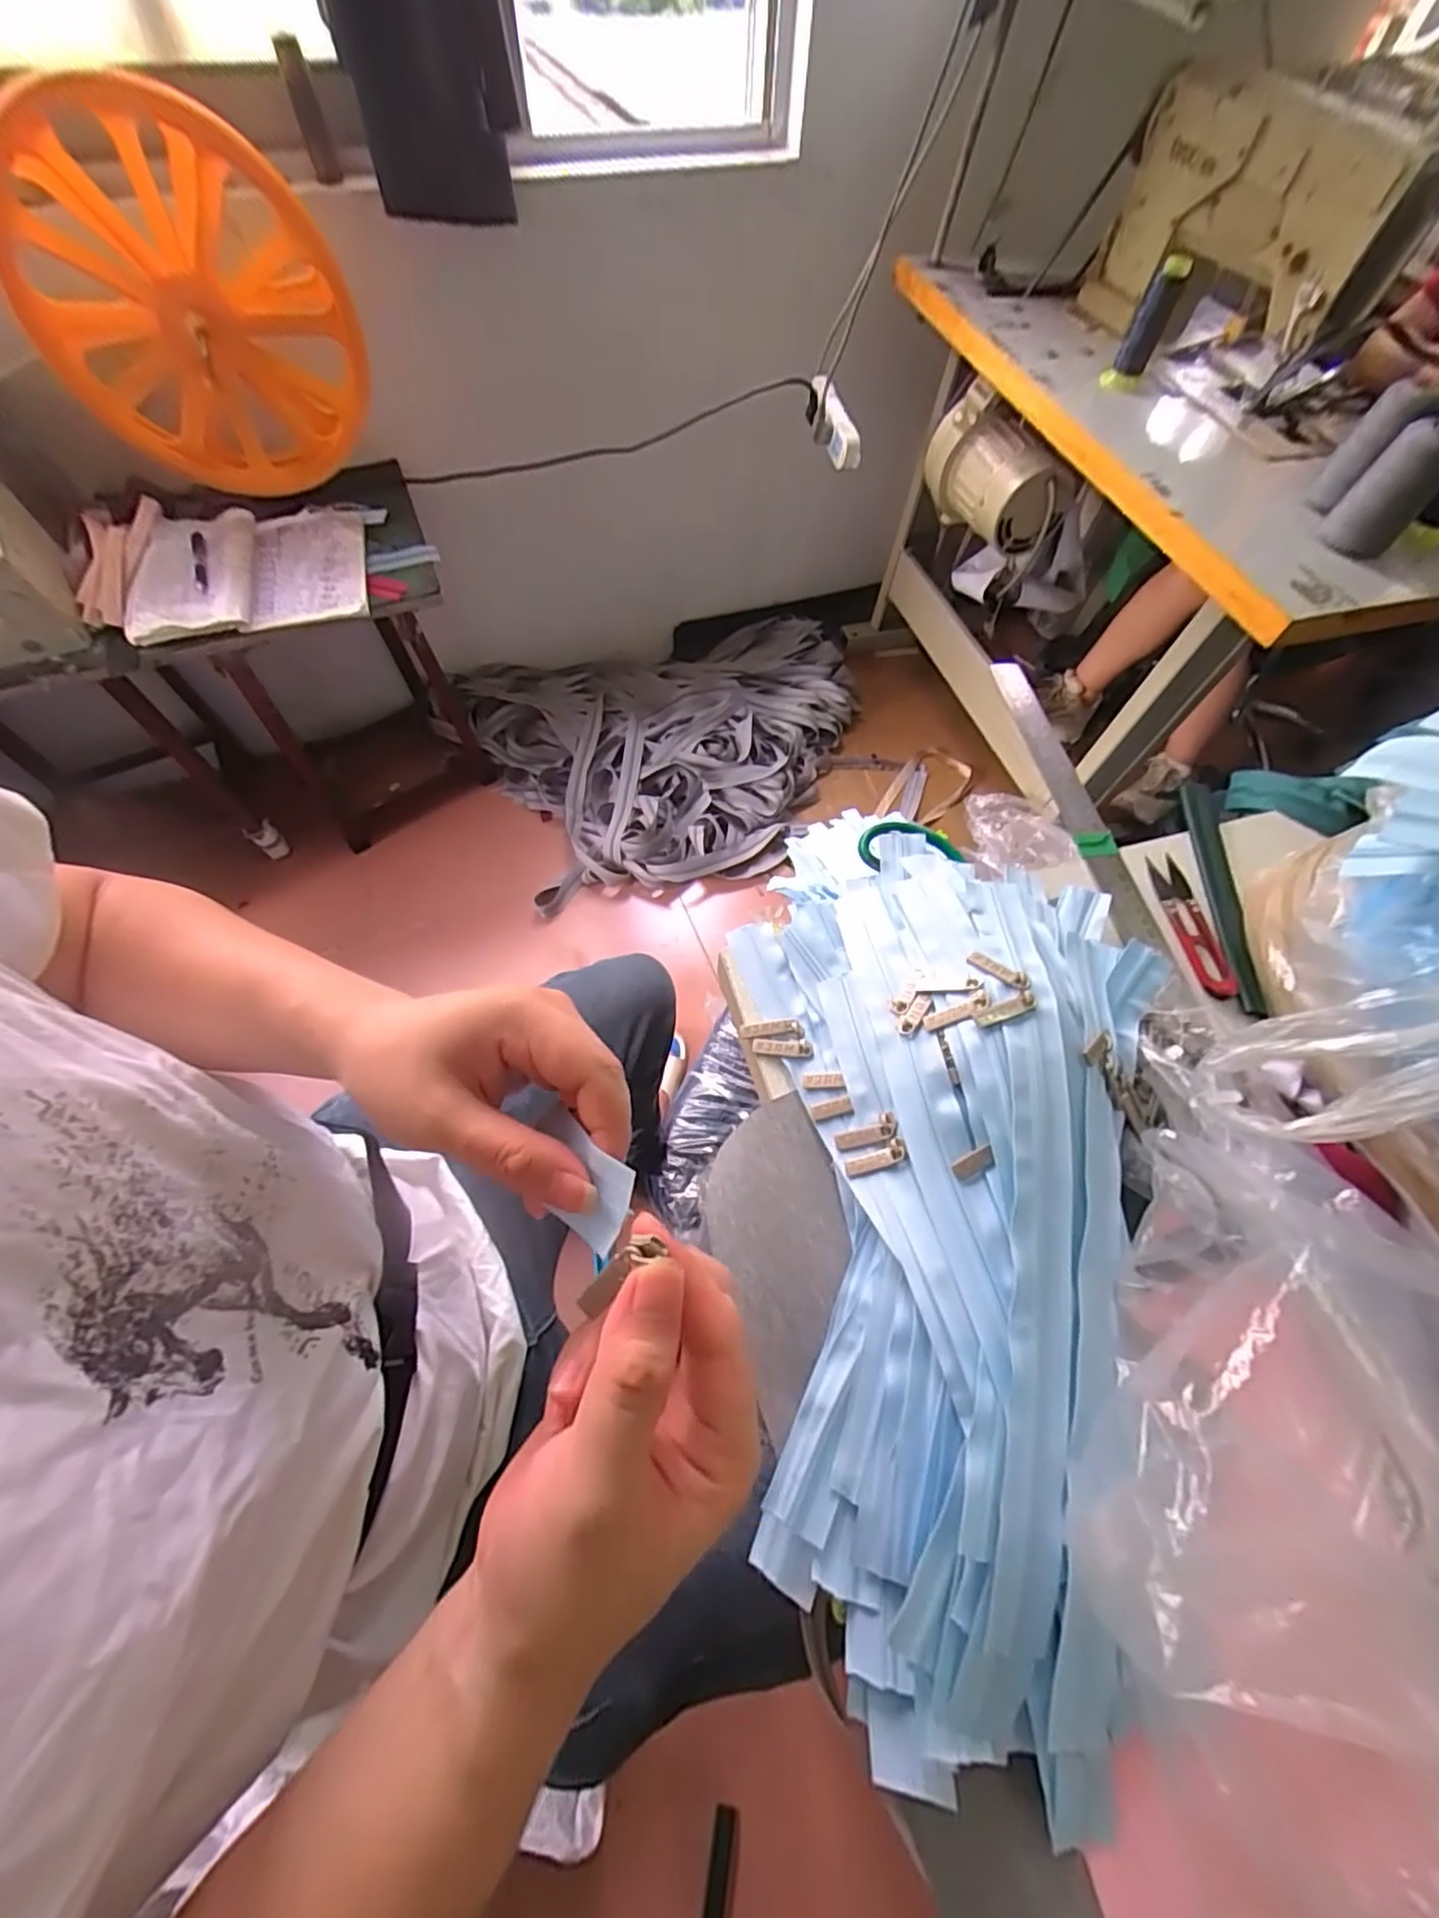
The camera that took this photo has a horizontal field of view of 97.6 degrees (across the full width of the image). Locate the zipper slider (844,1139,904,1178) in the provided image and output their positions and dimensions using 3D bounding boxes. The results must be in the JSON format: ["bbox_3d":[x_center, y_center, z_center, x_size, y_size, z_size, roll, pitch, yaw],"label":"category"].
[{"bbox_3d":[0.087,0.114,0.356,0.038,0.004,0.011,-34,62,27],"label":"zipper slider"}]

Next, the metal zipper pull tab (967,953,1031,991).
[{"bbox_3d":[0.165,0.007,0.372,0.011,0.004,0.037,-41,51,-19],"label":"metal zipper pull tab"}]

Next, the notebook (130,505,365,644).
[{"bbox_3d":[-0.675,-0.567,0.911,0.298,0.047,0.237,-13,64,-8],"label":"notebook"}]

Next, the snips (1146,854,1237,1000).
[{"bbox_3d":[0.349,-0.026,0.466,0.034,0.012,0.119,0,63,-2],"label":"snips"}]

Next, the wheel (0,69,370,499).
[{"bbox_3d":[-0.636,-0.774,0.775,0.340,0.363,0.075,-9,62,-25],"label":"wheel"}]

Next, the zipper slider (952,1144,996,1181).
[{"bbox_3d":[0.135,0.108,0.333,0.022,0.006,0.012,-25,80,2],"label":"zipper slider"}]

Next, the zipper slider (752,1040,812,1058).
[{"bbox_3d":[0.041,0.058,0.408,0.038,0.008,0.011,4,63,1],"label":"zipper slider"}]

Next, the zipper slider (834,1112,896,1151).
[{"bbox_3d":[0.084,0.101,0.365,0.040,0.004,0.014,-31,59,32],"label":"zipper slider"}]

